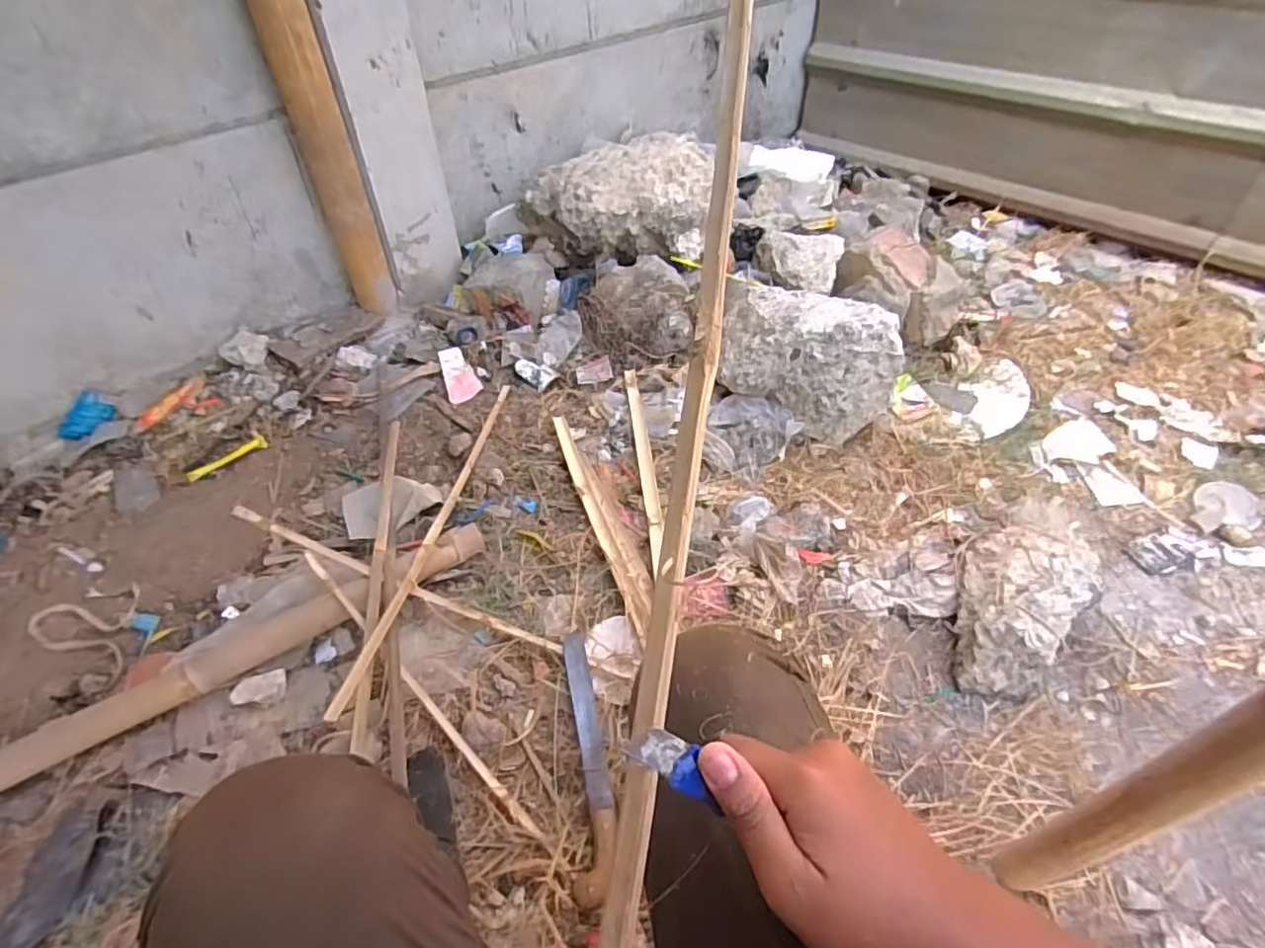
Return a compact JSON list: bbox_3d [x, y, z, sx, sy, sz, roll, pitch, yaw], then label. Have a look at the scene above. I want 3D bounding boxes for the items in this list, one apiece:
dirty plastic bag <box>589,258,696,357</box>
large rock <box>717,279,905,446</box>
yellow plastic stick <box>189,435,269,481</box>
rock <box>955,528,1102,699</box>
[{"bbox_3d":[0.019,-0.355,1.371,0.213,0.128,0.217,0,46,1],"label":"dirty plastic bag"},{"bbox_3d":[0.326,-0.251,1.245,0.328,0.221,0.298,6,47,7],"label":"large rock"},{"bbox_3d":[-0.764,-0.031,1.191,0.142,0.009,0.036,-29,52,-24],"label":"yellow plastic stick"},{"bbox_3d":[0.569,0.181,0.935,0.162,0.110,0.299,30,53,25],"label":"rock"}]

